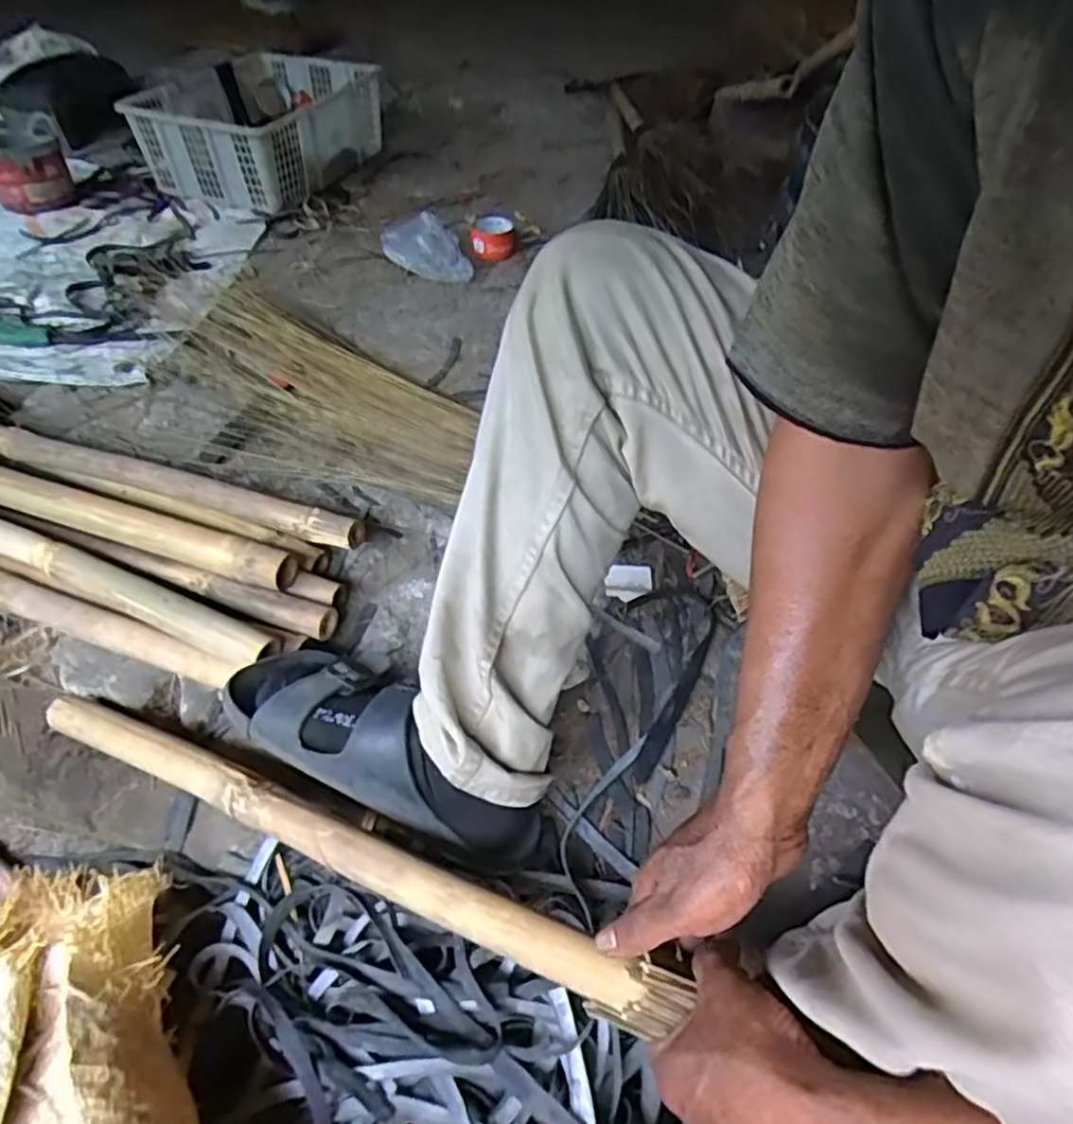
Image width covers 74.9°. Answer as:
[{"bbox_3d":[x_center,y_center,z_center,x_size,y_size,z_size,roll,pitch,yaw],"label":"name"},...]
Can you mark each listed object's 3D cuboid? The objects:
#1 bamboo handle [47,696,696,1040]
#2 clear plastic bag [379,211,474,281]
[{"bbox_3d":[-0.175,0.203,0.534,0.581,0.025,0.036,14,48,23],"label":"bamboo handle"},{"bbox_3d":[-0.208,-0.576,1.270,0.144,0.048,0.208,-15,50,-15],"label":"clear plastic bag"}]

